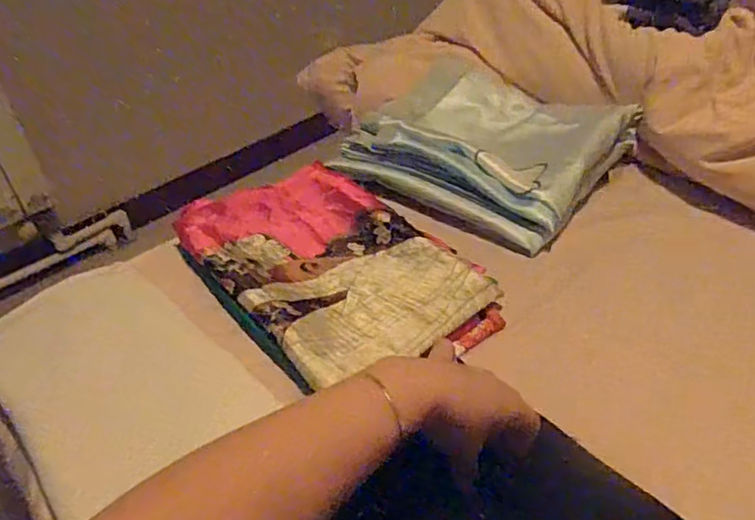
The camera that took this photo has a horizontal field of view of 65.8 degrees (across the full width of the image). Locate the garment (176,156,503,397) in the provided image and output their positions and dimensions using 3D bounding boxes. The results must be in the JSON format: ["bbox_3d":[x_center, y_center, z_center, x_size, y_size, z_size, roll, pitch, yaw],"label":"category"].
[{"bbox_3d":[-0.054,0.000,0.599,0.209,0.042,0.334,-30,43,-28],"label":"garment"}]

